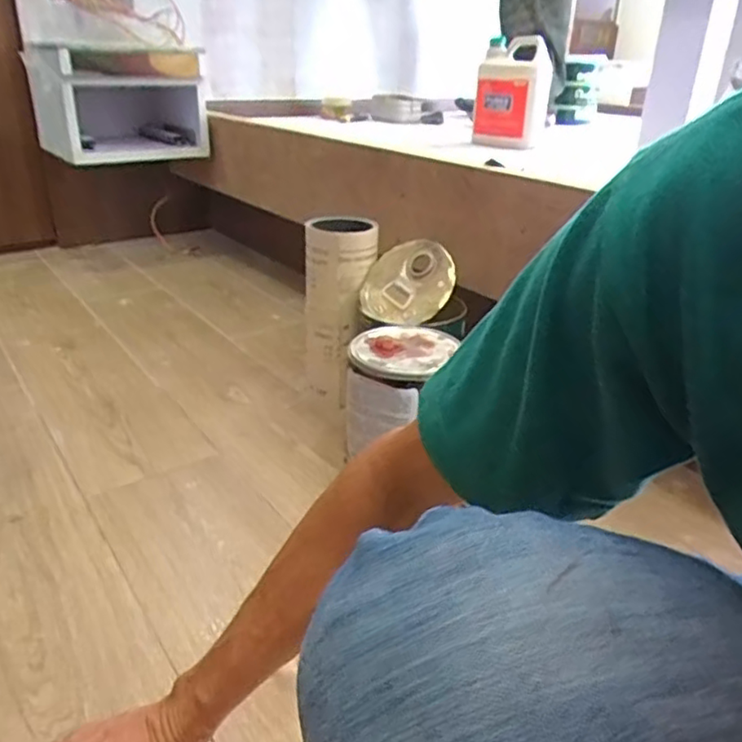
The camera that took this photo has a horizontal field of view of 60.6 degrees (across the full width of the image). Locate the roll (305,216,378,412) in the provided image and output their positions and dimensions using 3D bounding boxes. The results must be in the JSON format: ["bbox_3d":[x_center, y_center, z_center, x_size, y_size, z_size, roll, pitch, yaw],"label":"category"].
[{"bbox_3d":[-0.055,-0.096,1.069,0.103,0.306,0.094,2,26,-1],"label":"roll"}]

